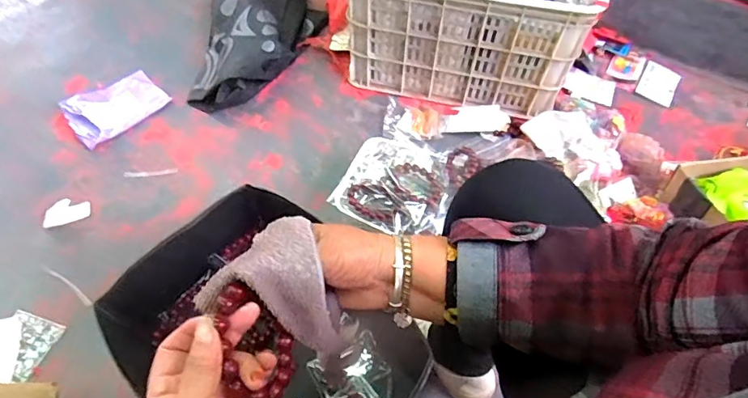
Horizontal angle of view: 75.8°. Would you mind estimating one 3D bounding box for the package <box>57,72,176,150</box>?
[{"bbox_3d":[-0.589,-0.219,1.093,0.140,0.044,0.206,38,63,21],"label":"package"}]

